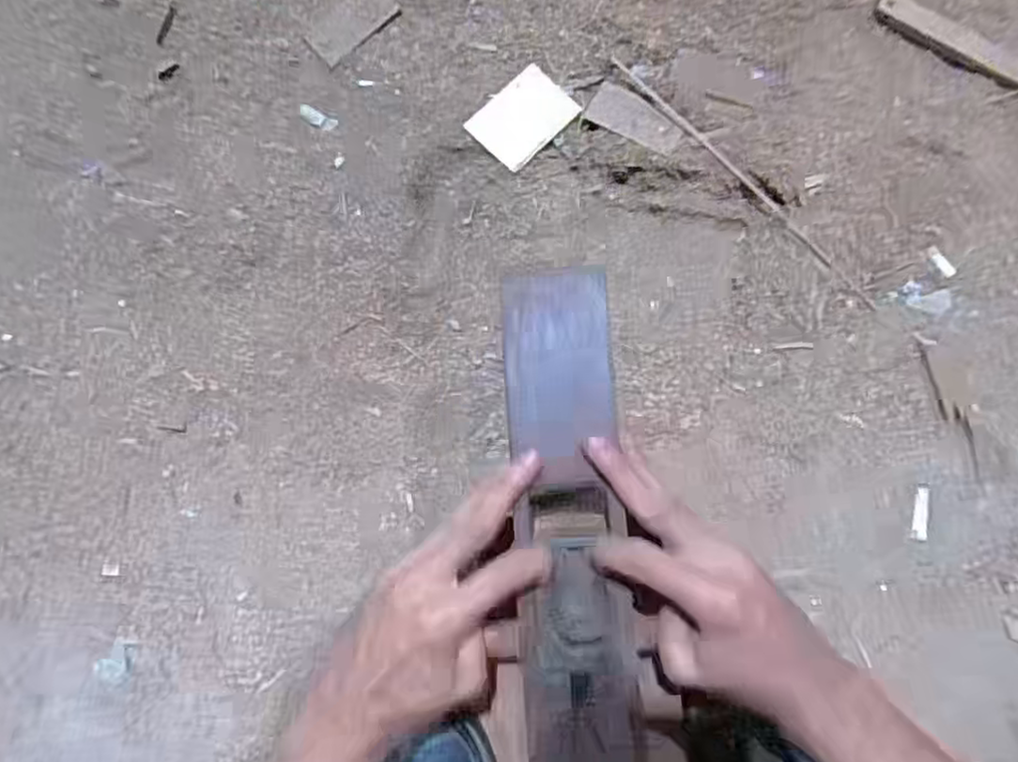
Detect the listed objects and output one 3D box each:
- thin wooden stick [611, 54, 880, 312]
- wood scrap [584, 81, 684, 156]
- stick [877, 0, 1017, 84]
[{"bbox_3d":[0.179,-0.154,0.520,0.007,0.013,0.270,-44,87,-1],"label":"thin wooden stick"},{"bbox_3d":[0.099,-0.203,0.524,0.075,0.004,0.030,32,88,3],"label":"wood scrap"},{"bbox_3d":[0.348,-0.256,0.517,0.143,0.011,0.020,32,88,3],"label":"stick"}]

